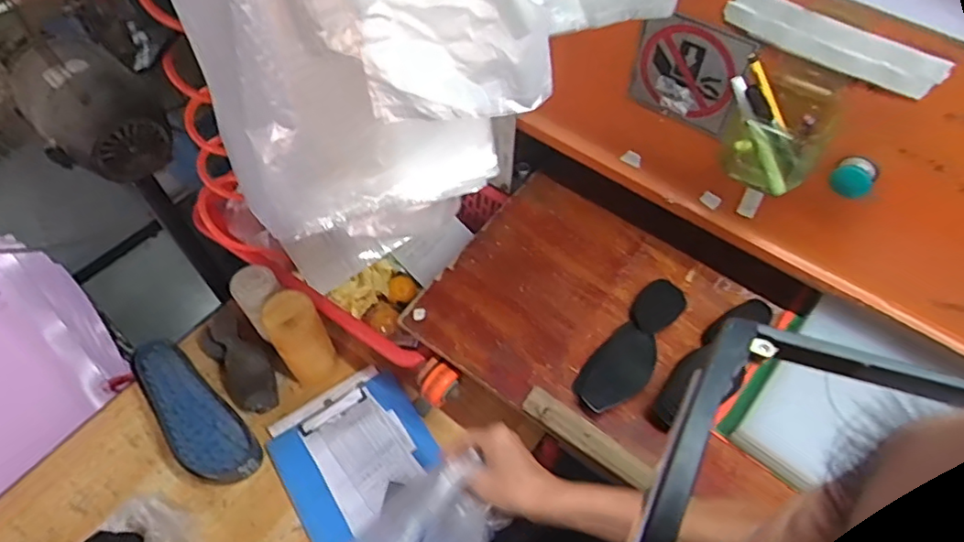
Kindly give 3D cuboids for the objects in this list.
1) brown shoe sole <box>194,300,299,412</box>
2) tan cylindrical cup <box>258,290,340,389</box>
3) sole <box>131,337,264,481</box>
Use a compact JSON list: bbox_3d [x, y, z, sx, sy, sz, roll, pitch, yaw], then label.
[{"bbox_3d":[-0.405,0.143,0.966,0.198,0.065,0.096,39,65,22],"label":"brown shoe sole"},{"bbox_3d":[-0.288,0.110,0.927,0.082,0.208,0.079,-30,62,-18],"label":"tan cylindrical cup"},{"bbox_3d":[-0.460,0.230,0.922,0.282,0.073,0.097,39,65,22],"label":"sole"}]

